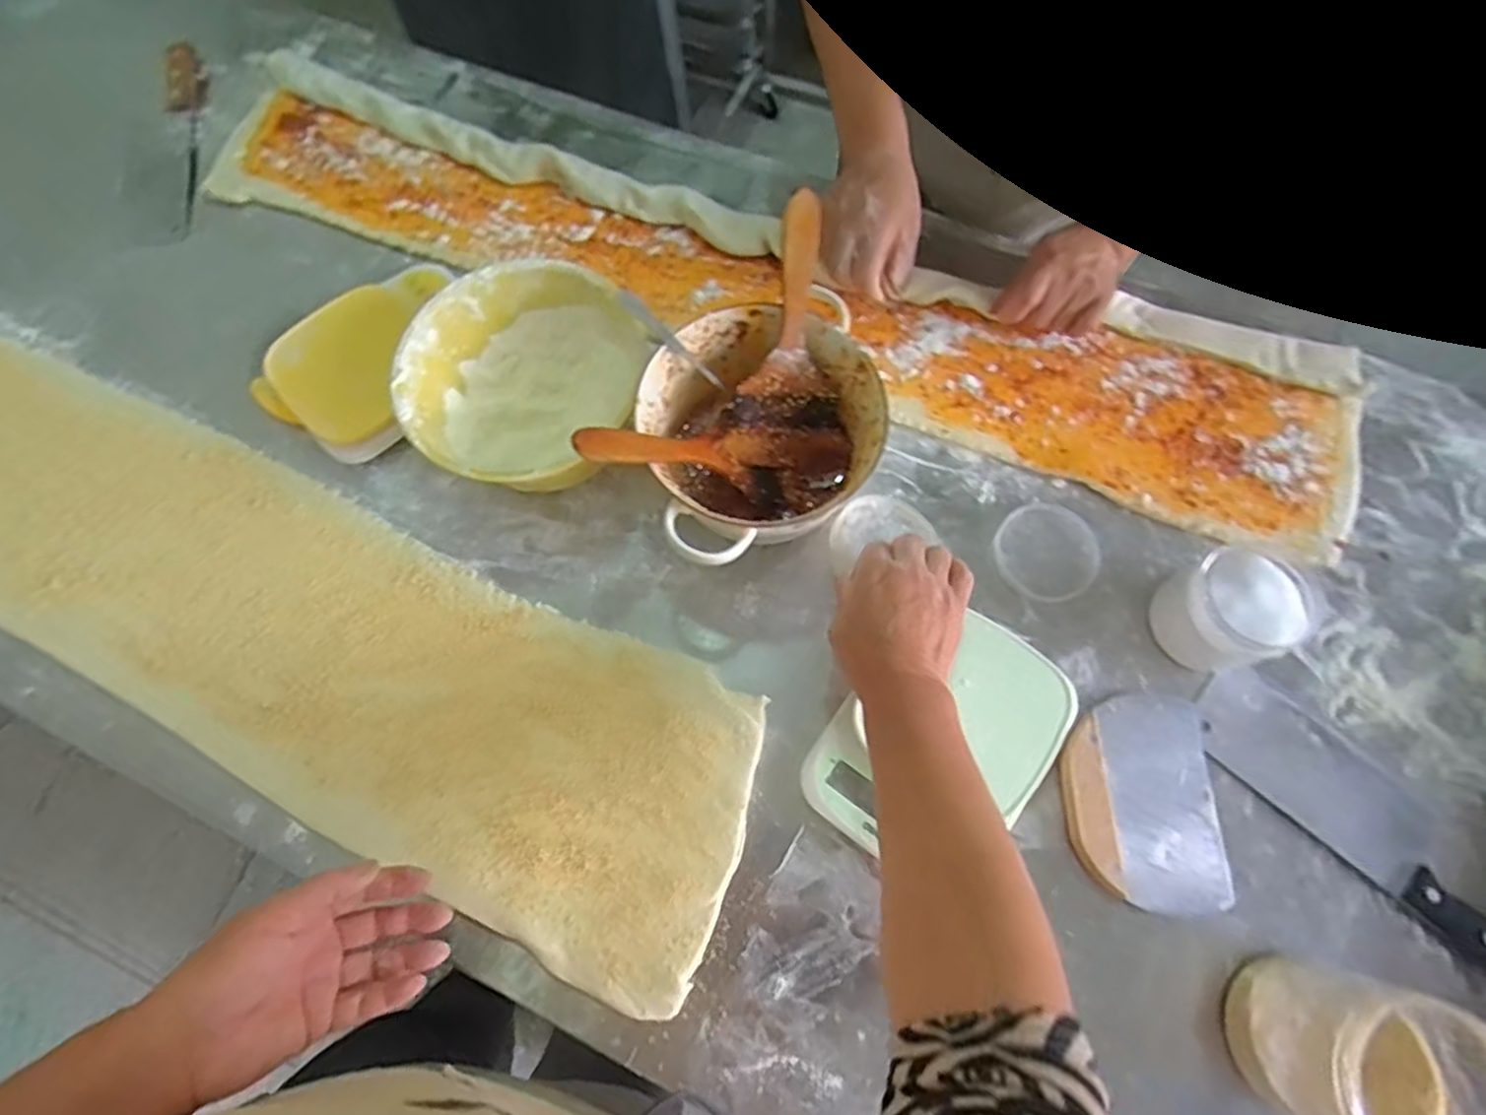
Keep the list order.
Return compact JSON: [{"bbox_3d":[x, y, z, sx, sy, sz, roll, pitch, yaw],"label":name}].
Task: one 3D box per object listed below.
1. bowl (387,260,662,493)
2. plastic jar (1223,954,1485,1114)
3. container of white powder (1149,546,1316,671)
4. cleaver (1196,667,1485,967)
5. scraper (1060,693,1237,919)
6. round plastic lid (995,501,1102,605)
[{"bbox_3d":[-0.185,-0.144,0.628,0.185,0.093,0.194,-1,70,2],"label":"bowl"},{"bbox_3d":[0.377,0.309,0.439,0.097,0.117,0.091,-1,70,2],"label":"plastic jar"},{"bbox_3d":[0.373,0.042,0.554,0.083,0.077,0.078,-1,70,2],"label":"container of white powder"},{"bbox_3d":[0.470,0.198,0.534,0.079,0.021,0.279,-42,74,-12],"label":"cleaver"},{"bbox_3d":[0.302,0.182,0.541,0.114,0.021,0.153,0,70,2],"label":"scraper"},{"bbox_3d":[0.257,-0.005,0.609,0.081,0.010,0.083,-1,70,2],"label":"round plastic lid"}]

